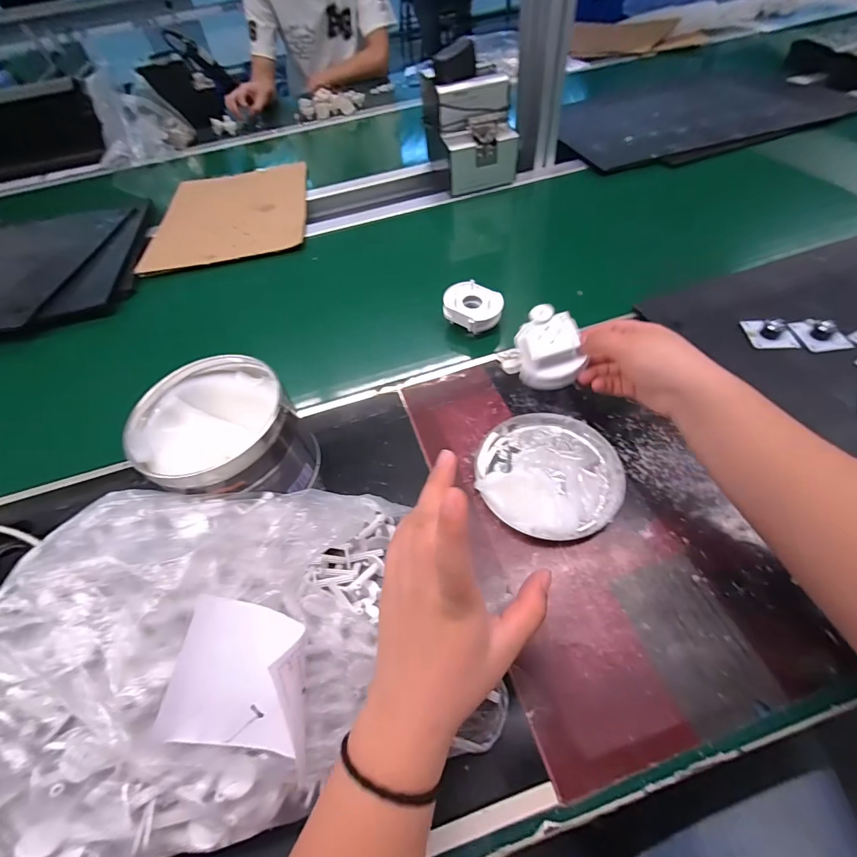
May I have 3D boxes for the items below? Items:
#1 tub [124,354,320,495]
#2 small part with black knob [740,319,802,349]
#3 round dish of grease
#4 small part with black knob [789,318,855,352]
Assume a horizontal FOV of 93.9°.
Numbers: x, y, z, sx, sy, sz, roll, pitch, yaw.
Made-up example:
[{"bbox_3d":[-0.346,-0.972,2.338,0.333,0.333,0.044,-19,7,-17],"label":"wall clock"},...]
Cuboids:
[{"bbox_3d":[-0.180,0.015,0.371,0.126,0.101,0.122,-3,53,4],"label":"tub"},{"bbox_3d":[0.378,-0.107,0.435,0.047,0.021,0.043,1,54,7],"label":"small part with black knob"},{"bbox_3d":[0.111,0.036,0.366,0.128,0.020,0.126,-3,53,4],"label":"round dish of grease"},{"bbox_3d":[0.423,-0.104,0.428,0.042,0.020,0.046,-4,53,3],"label":"small part with black knob"}]

